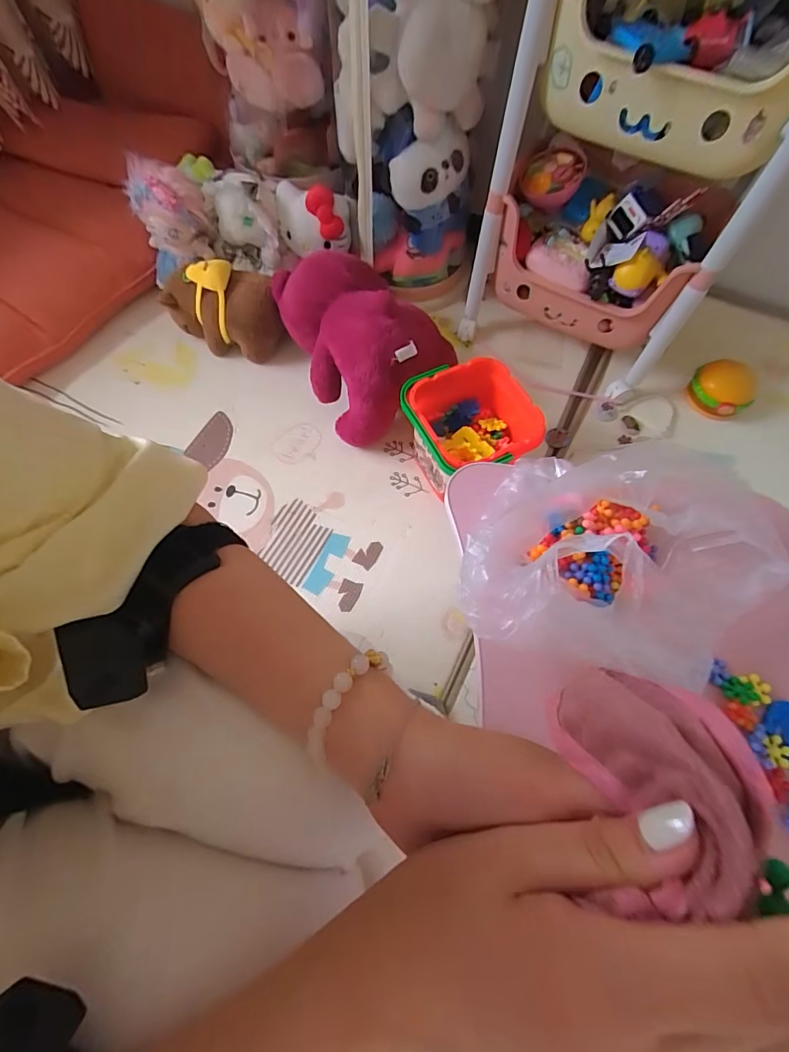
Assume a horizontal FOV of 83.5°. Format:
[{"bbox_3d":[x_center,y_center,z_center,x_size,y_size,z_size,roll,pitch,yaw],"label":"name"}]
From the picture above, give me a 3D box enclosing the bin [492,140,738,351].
[{"bbox_3d":[0.352,-0.491,0.783,0.311,0.199,0.215,27,68,9],"label":"bin"}]

